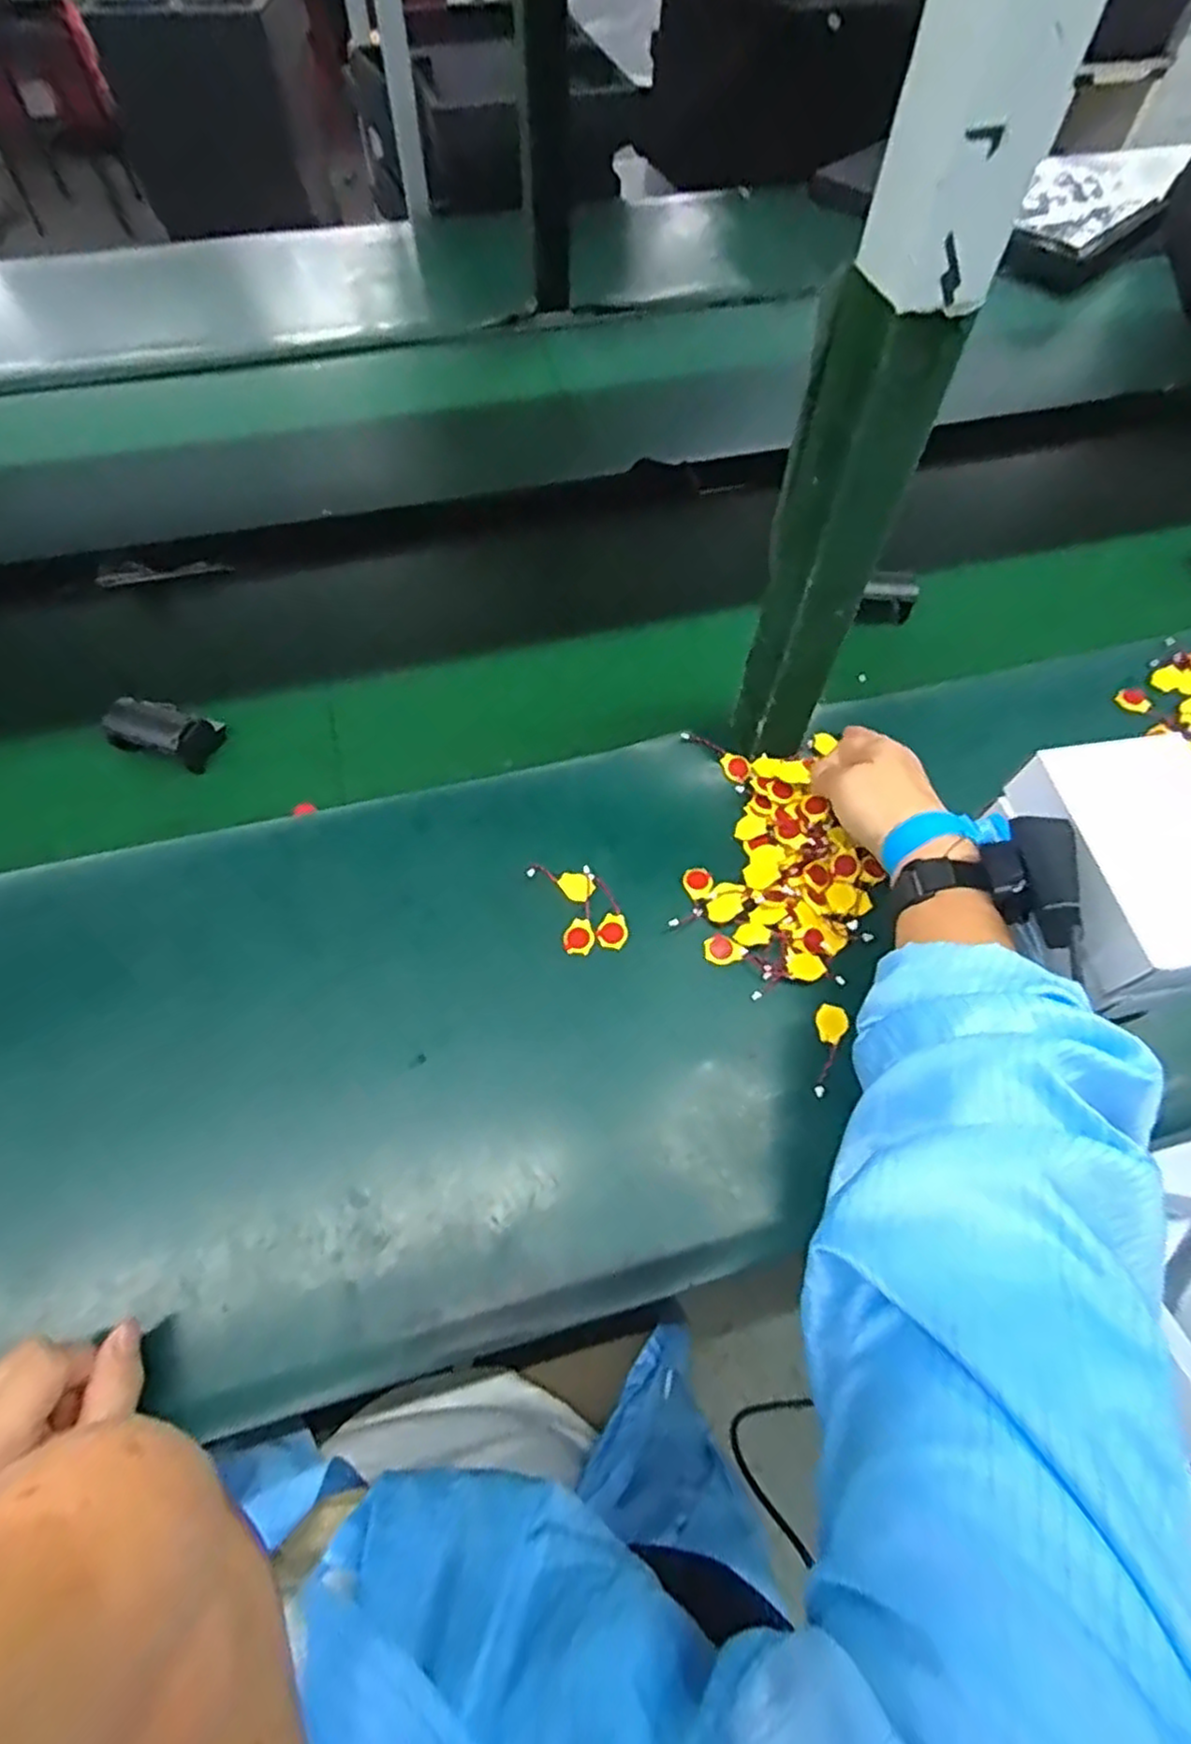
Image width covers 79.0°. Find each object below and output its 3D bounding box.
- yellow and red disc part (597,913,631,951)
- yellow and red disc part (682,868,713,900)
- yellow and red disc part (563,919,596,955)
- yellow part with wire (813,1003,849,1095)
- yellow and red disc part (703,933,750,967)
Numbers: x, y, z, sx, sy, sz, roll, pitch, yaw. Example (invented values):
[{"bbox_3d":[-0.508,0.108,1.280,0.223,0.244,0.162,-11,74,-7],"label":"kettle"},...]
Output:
[{"bbox_3d":[0.012,0.040,0.484,0.022,0.004,0.023,3,67,-6],"label":"yellow and red disc part"},{"bbox_3d":[0.071,0.008,0.501,0.019,0.005,0.023,-11,64,-7],"label":"yellow and red disc part"},{"bbox_3d":[-0.010,0.045,0.483,0.019,0.008,0.024,23,64,10],"label":"yellow and red disc part"},{"bbox_3d":[0.146,0.111,0.449,0.018,0.006,0.059,10,63,4],"label":"yellow part with wire"},{"bbox_3d":[0.084,0.053,0.479,0.026,0.004,0.020,32,77,19],"label":"yellow and red disc part"}]

